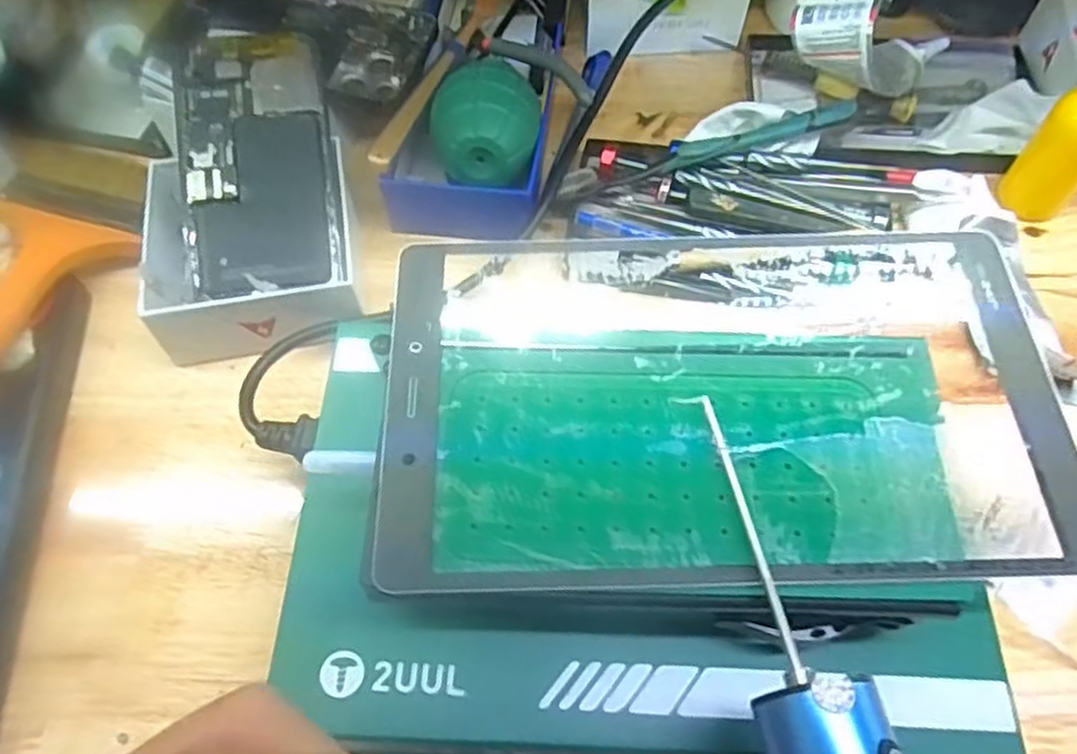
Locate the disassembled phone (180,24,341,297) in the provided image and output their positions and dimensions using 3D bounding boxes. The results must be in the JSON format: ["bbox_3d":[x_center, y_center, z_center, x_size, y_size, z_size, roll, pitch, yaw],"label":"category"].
[{"bbox_3d":[-0.151,-0.118,0.413,0.076,0.007,0.142,-4,88,-7],"label":"disassembled phone"}]

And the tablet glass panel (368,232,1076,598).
[{"bbox_3d":[0.055,0.005,0.235,0.201,0.005,0.117,-2,62,0],"label":"tablet glass panel"}]

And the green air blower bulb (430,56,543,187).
[{"bbox_3d":[-0.029,-0.138,0.420,0.058,0.046,0.066,-6,62,-2],"label":"green air blower bulb"}]

